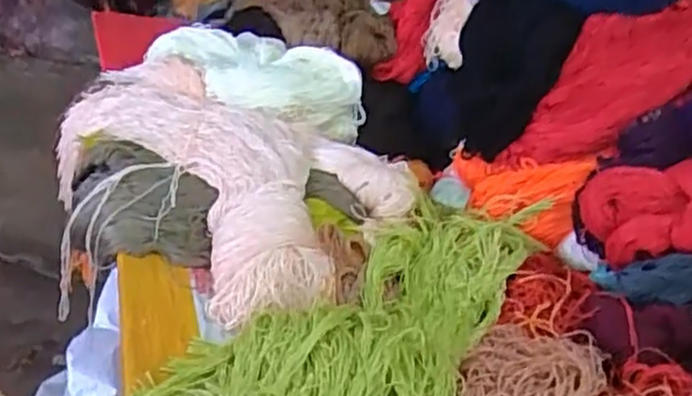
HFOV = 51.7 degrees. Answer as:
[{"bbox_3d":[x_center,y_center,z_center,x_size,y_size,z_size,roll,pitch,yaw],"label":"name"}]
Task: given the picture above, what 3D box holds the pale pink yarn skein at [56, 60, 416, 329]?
[{"bbox_3d":[-0.146,-0.034,0.761,0.431,0.088,0.246,35,36,31],"label":"pale pink yarn skein"}]

